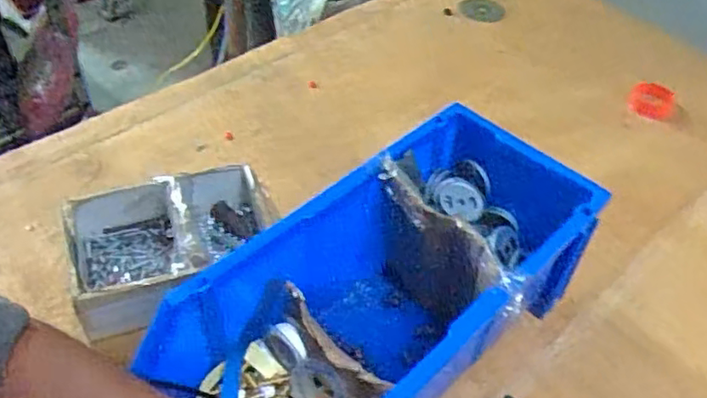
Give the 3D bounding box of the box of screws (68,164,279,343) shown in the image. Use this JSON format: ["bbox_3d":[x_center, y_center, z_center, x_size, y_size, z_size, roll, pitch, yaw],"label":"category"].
[{"bbox_3d":[-0.195,0.053,0.697,0.212,0.077,0.158,-11,48,-15],"label":"box of screws"}]

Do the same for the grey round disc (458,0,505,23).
[{"bbox_3d":[0.225,-0.333,1.121,0.080,0.006,0.046,9,77,1],"label":"grey round disc"}]

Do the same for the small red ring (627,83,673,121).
[{"bbox_3d":[0.457,-0.152,0.973,0.065,0.030,0.065,25,50,19],"label":"small red ring"}]

